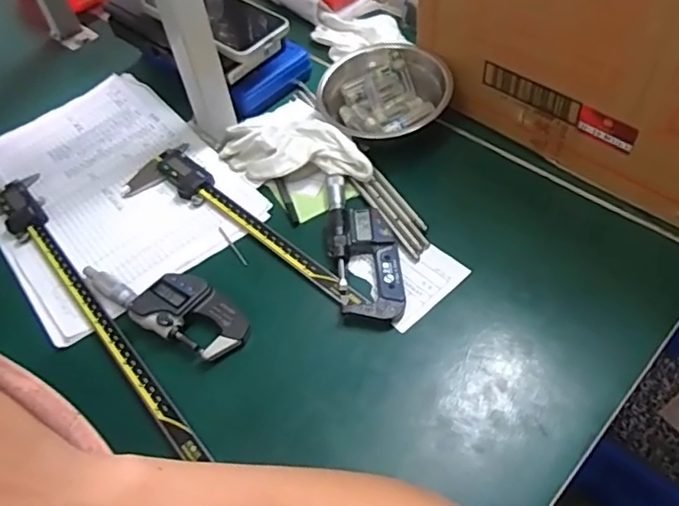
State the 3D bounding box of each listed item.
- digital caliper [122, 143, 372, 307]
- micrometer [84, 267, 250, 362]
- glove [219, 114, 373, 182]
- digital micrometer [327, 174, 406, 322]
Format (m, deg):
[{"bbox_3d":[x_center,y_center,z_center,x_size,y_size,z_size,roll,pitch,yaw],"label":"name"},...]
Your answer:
[{"bbox_3d":[-0.091,-0.019,0.520,0.270,0.014,0.071,35,63,27],"label":"digital caliper"},{"bbox_3d":[-0.144,0.039,0.479,0.154,0.021,0.054,20,57,19],"label":"micrometer"},{"bbox_3d":[-0.047,-0.097,0.556,0.162,0.043,0.062,21,58,20],"label":"glove"},{"bbox_3d":[0.020,-0.008,0.499,0.056,0.017,0.148,-6,52,1],"label":"digital micrometer"}]

